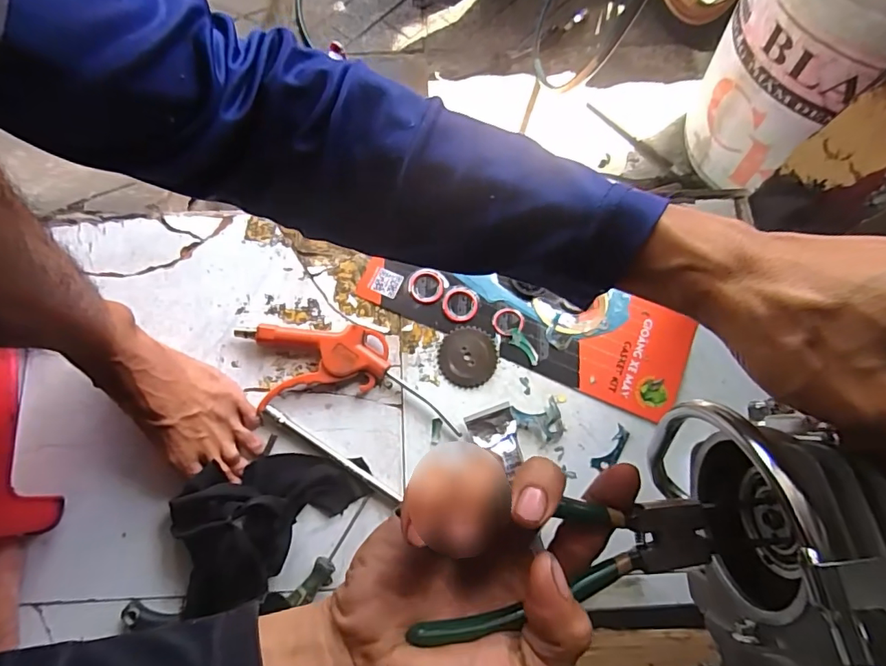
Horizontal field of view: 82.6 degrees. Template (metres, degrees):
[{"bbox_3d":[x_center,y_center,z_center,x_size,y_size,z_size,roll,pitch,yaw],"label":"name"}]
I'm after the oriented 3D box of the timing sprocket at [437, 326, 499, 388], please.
[{"bbox_3d":[0.027,0.025,0.538,0.062,0.004,0.065,0,74,-1],"label":"timing sprocket"}]

